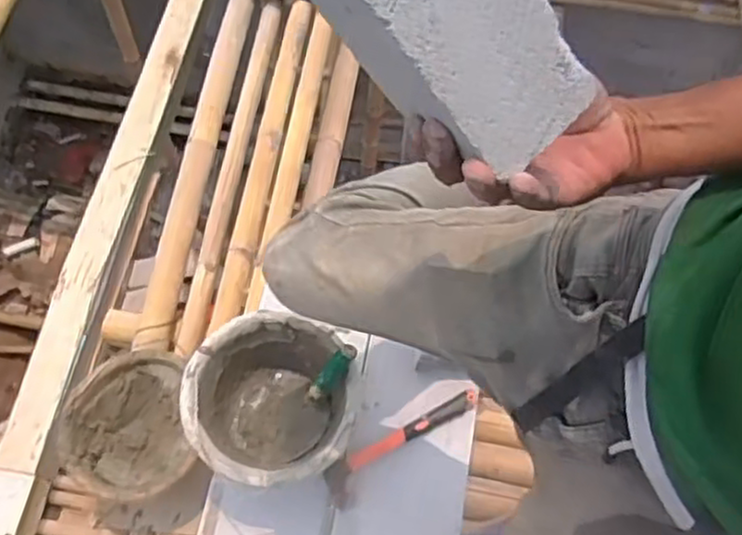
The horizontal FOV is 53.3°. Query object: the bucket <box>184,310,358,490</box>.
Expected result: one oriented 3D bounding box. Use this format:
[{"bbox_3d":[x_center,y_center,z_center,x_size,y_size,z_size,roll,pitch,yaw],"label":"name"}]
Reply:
[{"bbox_3d":[-0.150,0.218,1.131,0.246,0.172,0.229,1,65,-2],"label":"bucket"}]

